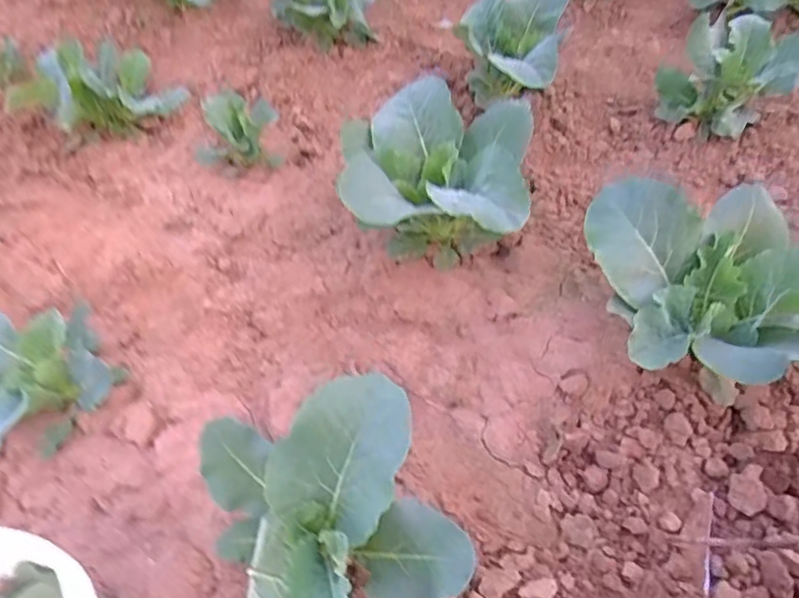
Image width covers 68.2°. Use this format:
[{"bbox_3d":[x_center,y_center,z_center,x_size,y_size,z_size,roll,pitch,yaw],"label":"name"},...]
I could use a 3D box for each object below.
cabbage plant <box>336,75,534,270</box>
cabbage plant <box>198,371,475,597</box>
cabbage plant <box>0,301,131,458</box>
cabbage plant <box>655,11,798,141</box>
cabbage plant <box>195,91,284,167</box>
[{"bbox_3d":[0.052,-0.164,0.883,0.256,0.197,0.282,-4,48,0],"label":"cabbage plant"},{"bbox_3d":[-0.068,0.216,0.556,0.216,0.152,0.240,-19,50,-14],"label":"cabbage plant"},{"bbox_3d":[-0.474,0.093,0.760,0.176,0.134,0.182,-34,54,-24],"label":"cabbage plant"},{"bbox_3d":[0.588,-0.401,1.051,0.209,0.165,0.180,25,54,24],"label":"cabbage plant"},{"bbox_3d":[-0.293,-0.295,1.075,0.148,0.137,0.099,19,52,19],"label":"cabbage plant"}]

